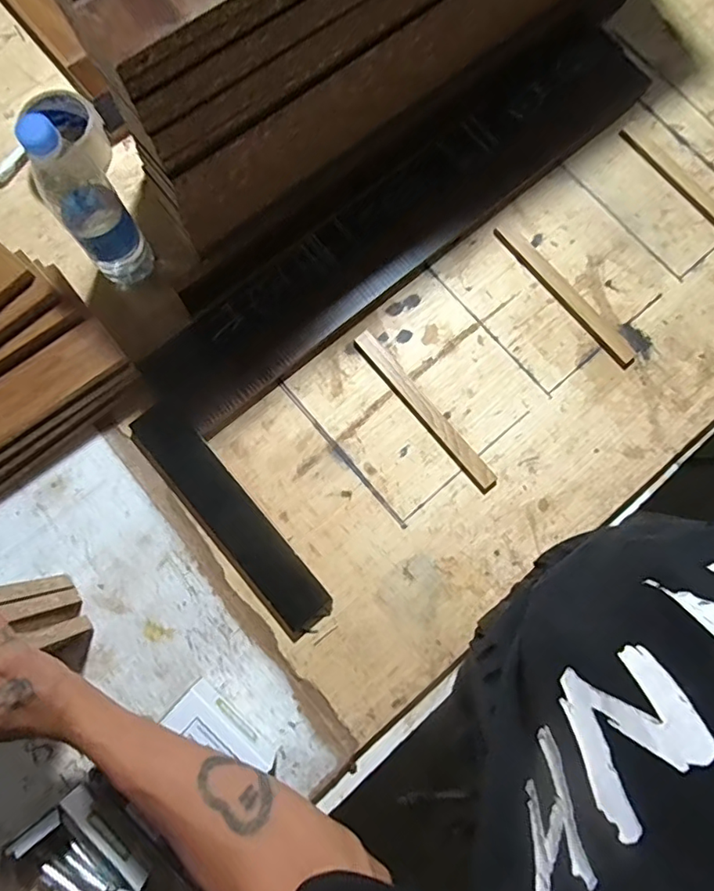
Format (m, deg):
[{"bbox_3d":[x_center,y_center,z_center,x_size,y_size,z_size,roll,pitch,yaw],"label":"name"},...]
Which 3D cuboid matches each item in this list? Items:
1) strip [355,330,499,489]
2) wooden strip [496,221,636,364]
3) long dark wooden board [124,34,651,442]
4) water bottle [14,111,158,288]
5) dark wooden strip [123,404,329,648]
[{"bbox_3d":[0.081,-0.044,0.646,0.022,0.015,0.230,-40,83,-7],"label":"strip"},{"bbox_3d":[0.258,-0.192,0.682,0.022,0.010,0.228,-41,83,-8],"label":"wooden strip"},{"bbox_3d":[0.075,-0.297,0.680,0.751,0.036,0.115,-40,83,-7],"label":"long dark wooden board"},{"bbox_3d":[-0.277,-0.245,0.571,0.063,0.212,0.070,-38,83,-7],"label":"water bottle"},{"bbox_3d":[-0.141,0.078,0.609,0.061,0.019,0.296,-40,83,-7],"label":"dark wooden strip"}]

